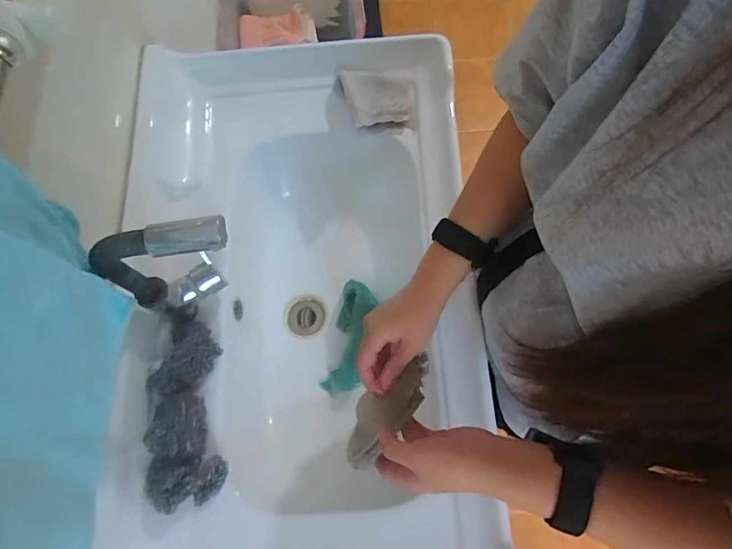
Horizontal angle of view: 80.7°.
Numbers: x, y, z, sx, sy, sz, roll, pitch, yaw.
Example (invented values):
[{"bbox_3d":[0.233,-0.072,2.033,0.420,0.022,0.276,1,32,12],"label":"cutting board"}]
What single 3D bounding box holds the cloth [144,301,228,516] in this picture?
[{"bbox_3d":[-0.236,0.163,0.552,0.101,0.057,0.246,-13,73,-1],"label":"cloth"}]

